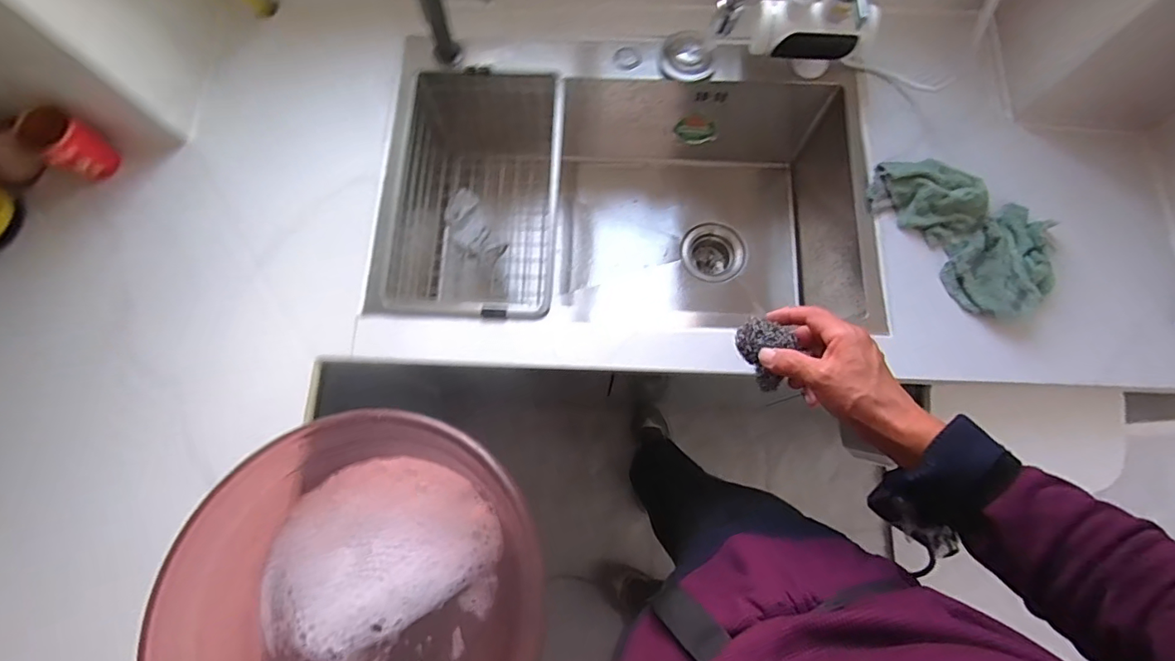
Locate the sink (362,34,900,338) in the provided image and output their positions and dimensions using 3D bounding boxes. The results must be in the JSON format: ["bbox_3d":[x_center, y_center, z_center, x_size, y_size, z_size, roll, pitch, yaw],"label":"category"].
[{"bbox_3d":[0.052,-0.201,0.836,0.694,0.251,0.437,-3,75,0],"label":"sink"}]

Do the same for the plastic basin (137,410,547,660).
[{"bbox_3d":[-0.199,0.238,0.462,0.284,0.133,0.293,0,75,0],"label":"plastic basin"}]

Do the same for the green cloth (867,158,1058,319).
[{"bbox_3d":[0.495,-0.140,0.679,0.147,0.051,0.253,-34,77,-8],"label":"green cloth"}]

